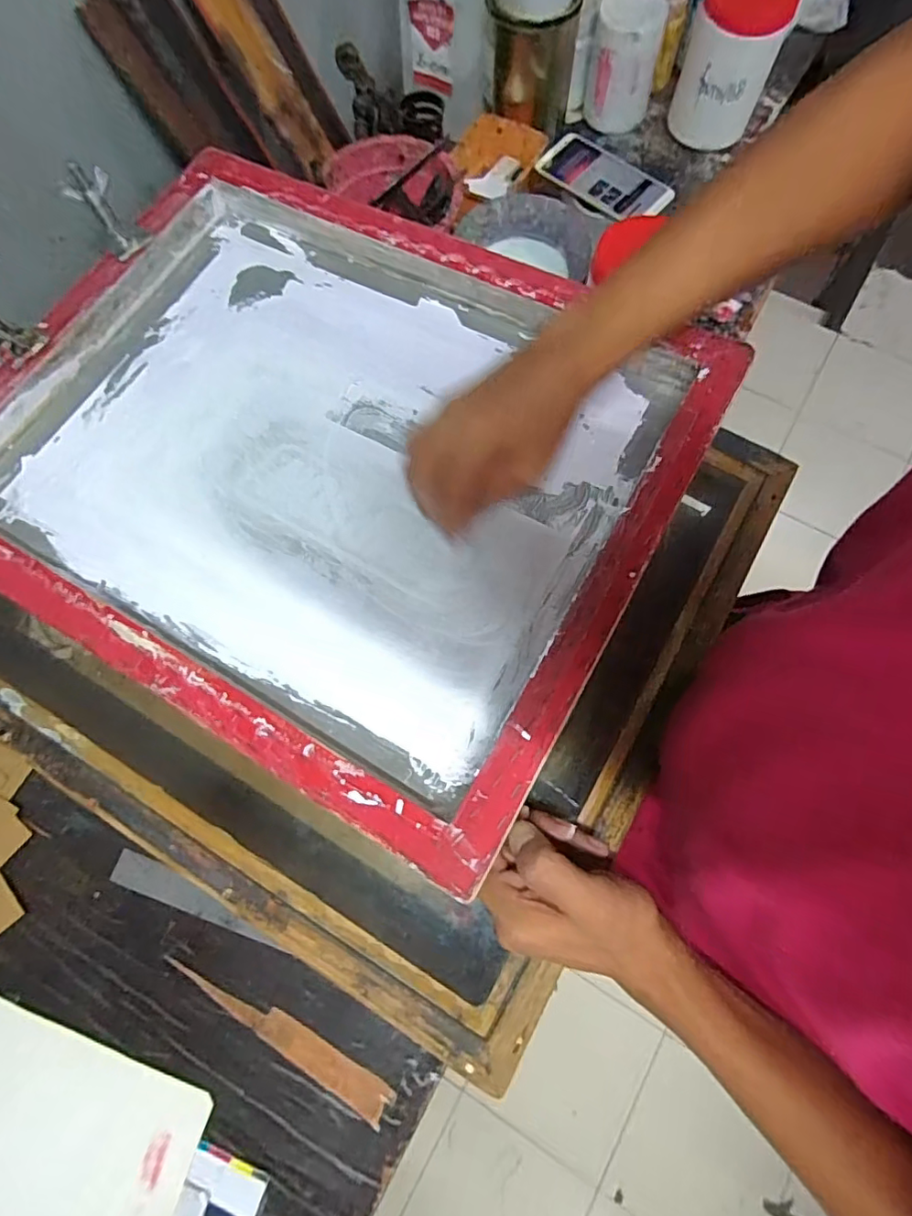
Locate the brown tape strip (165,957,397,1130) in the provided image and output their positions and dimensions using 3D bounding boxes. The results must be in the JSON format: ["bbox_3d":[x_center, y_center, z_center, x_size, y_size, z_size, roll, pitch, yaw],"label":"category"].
[{"bbox_3d":[-0.152,0.364,0.477,0.216,0.004,0.028,32,71,7],"label":"brown tape strip"}]

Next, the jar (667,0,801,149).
[{"bbox_3d":[0.335,-0.669,0.684,0.101,0.152,0.082,19,75,6],"label":"jar"}]

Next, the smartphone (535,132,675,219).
[{"bbox_3d":[0.177,-0.514,0.661,0.081,0.016,0.159,-44,78,-10],"label":"smartphone"}]

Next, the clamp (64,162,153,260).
[{"bbox_3d":[-0.284,-0.322,0.450,0.033,0.028,0.069,-39,114,-9],"label":"clamp"}]

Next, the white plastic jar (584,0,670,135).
[{"bbox_3d":[0.212,-0.691,0.701,0.083,0.117,0.069,10,75,4],"label":"white plastic jar"}]

